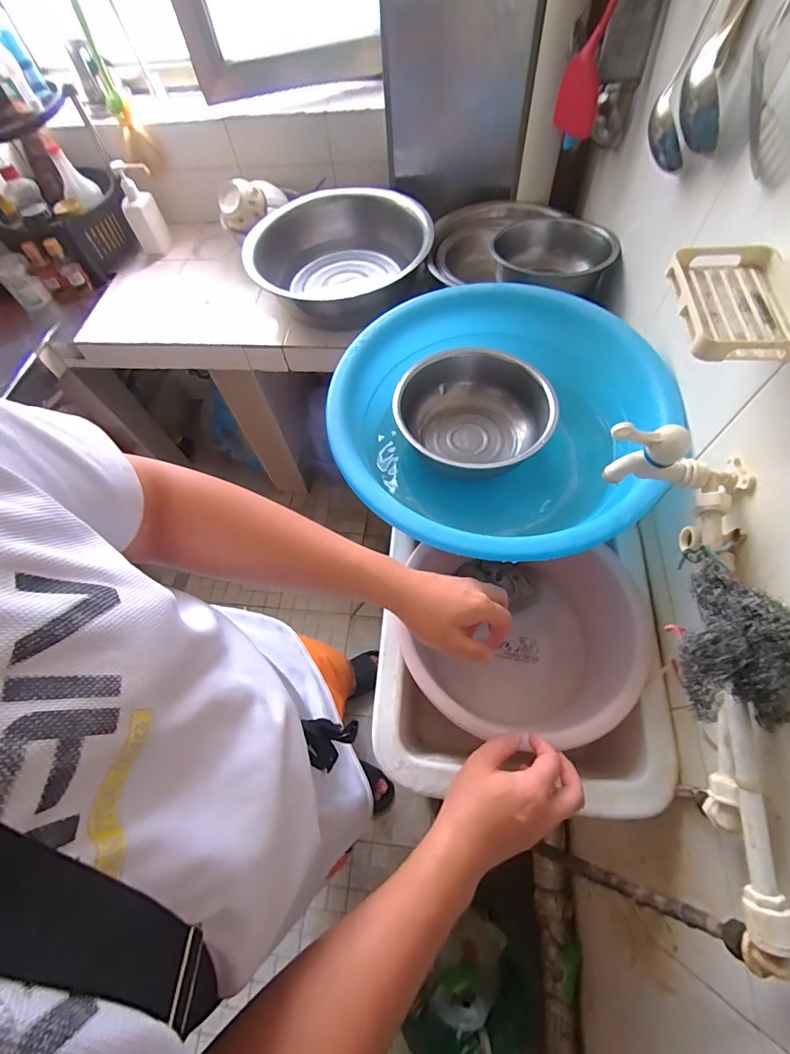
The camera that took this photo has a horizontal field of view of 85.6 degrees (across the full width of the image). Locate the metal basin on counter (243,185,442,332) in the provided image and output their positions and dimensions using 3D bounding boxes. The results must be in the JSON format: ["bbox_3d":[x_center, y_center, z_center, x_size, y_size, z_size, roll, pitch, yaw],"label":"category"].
[{"bbox_3d":[-0.133,-0.626,1.014,0.398,0.160,0.392,-1,60,1],"label":"metal basin on counter"}]

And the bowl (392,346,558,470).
[{"bbox_3d":[0.109,-0.150,0.615,0.208,0.098,0.190,-1,60,1],"label":"bowl"}]

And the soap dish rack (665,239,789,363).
[{"bbox_3d":[0.291,-0.198,0.342,0.099,0.055,0.130,4,61,4],"label":"soap dish rack"}]

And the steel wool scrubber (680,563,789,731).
[{"bbox_3d":[0.272,0.086,0.333,0.077,0.046,0.126,14,62,10],"label":"steel wool scrubber"}]

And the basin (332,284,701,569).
[{"bbox_3d":[0.124,-0.128,0.593,0.406,0.168,0.409,-1,60,1],"label":"basin"}]

